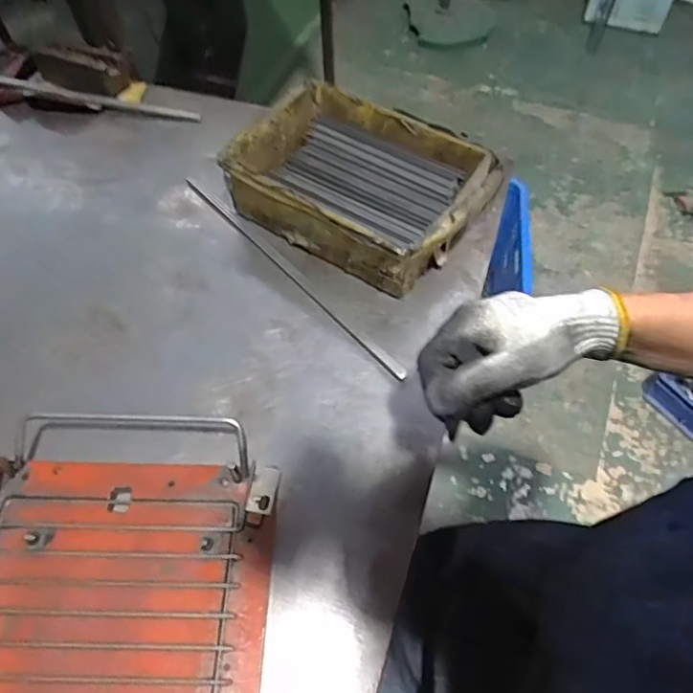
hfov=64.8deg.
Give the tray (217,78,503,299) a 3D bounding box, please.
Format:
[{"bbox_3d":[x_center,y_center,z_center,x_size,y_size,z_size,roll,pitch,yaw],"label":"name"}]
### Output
[{"bbox_3d":[0.013,-0.168,0.589,0.257,0.085,0.176,32,62,21],"label":"tray"}]

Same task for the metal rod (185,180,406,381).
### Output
[{"bbox_3d":[-0.069,-0.083,0.573,0.010,0.007,0.356,-37,63,-21],"label":"metal rod"}]

